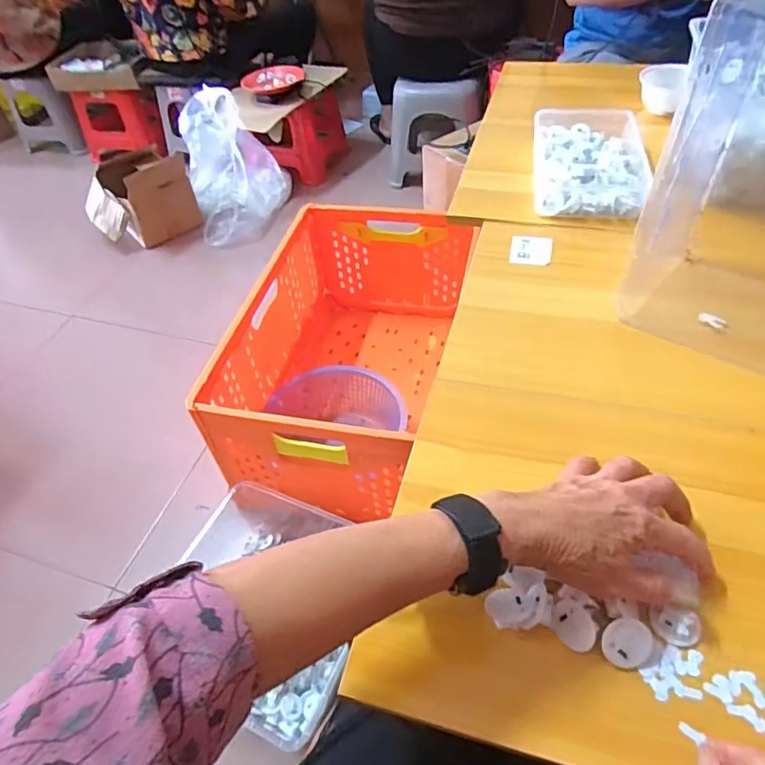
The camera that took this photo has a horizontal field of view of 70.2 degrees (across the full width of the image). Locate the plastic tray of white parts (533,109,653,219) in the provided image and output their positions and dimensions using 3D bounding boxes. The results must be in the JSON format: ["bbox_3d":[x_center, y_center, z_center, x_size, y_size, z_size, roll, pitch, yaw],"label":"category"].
[{"bbox_3d":[0.296,-0.326,0.790,0.156,0.042,0.256,8,50,14],"label":"plastic tray of white parts"}]

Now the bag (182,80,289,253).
[{"bbox_3d":[-0.441,-0.647,1.635,0.284,0.367,0.242,-12,48,-4],"label":"bag"}]

